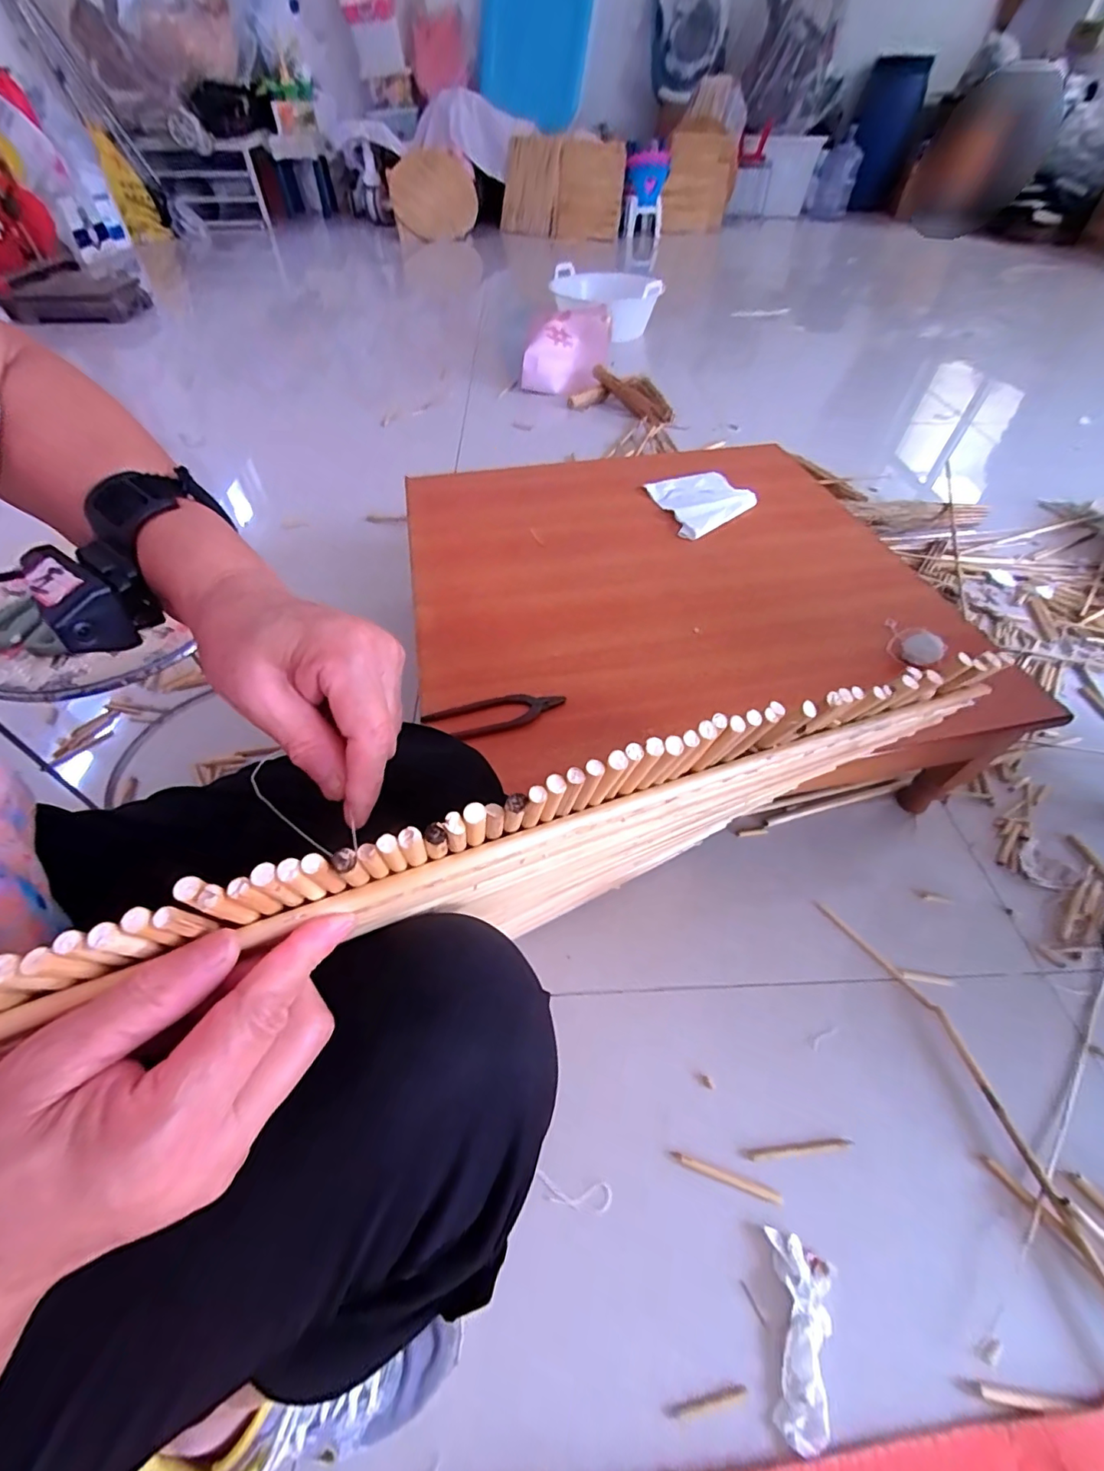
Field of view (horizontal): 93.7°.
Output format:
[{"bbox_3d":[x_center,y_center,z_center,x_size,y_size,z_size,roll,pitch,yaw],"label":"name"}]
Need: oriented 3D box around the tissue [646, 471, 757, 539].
[{"bbox_3d":[0.243,-0.380,0.834,0.144,0.017,0.158,-17,54,-13],"label":"tissue"}]

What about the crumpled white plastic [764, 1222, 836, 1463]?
[{"bbox_3d":[0.210,0.496,0.427,0.055,0.010,0.120,9,52,7],"label":"crumpled white plastic"}]

